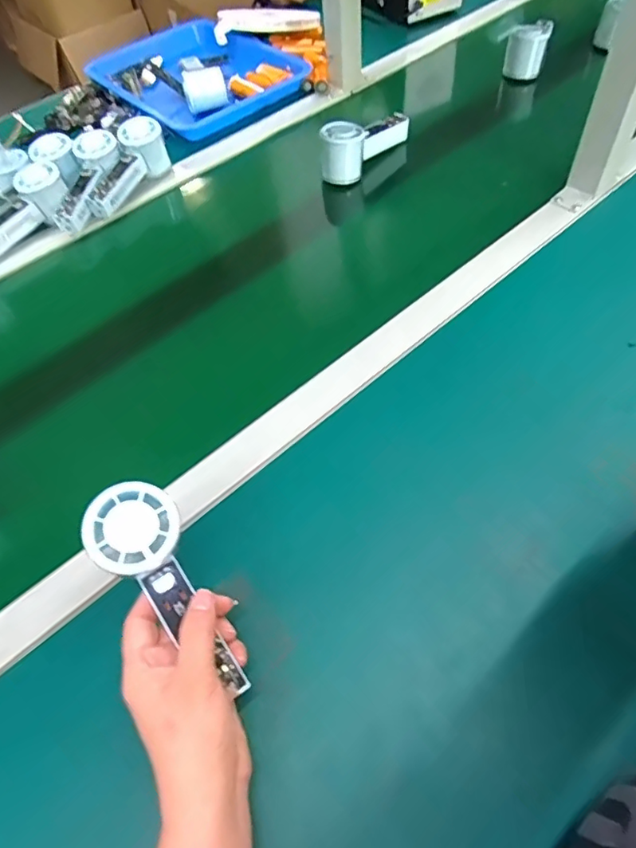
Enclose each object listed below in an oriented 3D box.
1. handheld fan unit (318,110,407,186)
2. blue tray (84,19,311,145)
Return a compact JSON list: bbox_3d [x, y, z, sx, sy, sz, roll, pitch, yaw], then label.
[{"bbox_3d":[0.066,-0.378,0.718,0.059,0.080,0.143,31,63,23],"label":"handheld fan unit"},{"bbox_3d":[-0.204,-0.590,0.891,0.263,0.058,0.337,-38,61,-21],"label":"blue tray"}]

